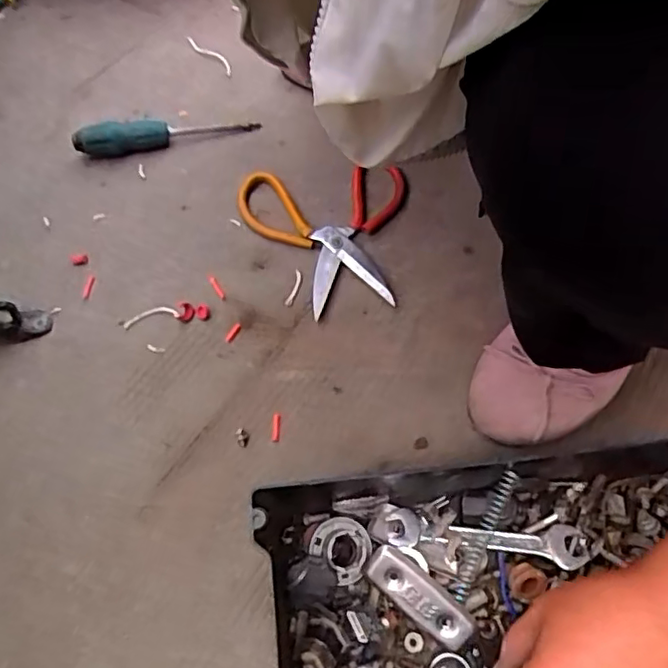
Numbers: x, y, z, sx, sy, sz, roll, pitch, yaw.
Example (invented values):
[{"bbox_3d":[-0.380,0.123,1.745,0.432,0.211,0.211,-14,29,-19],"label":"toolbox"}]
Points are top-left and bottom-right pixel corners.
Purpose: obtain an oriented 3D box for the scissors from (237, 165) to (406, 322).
[{"bbox_3d":[-0.008,-0.097,0.585,0.163,0.014,0.168,-4,61,-3],"label":"scissors"}]

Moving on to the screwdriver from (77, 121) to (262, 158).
[{"bbox_3d":[-0.180,-0.219,0.648,0.190,0.031,0.036,-13,62,-8],"label":"screwdriver"}]

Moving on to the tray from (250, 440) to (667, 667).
[{"bbox_3d":[0.123,0.195,0.382,0.324,0.077,0.237,-5,61,-3],"label":"tray"}]

